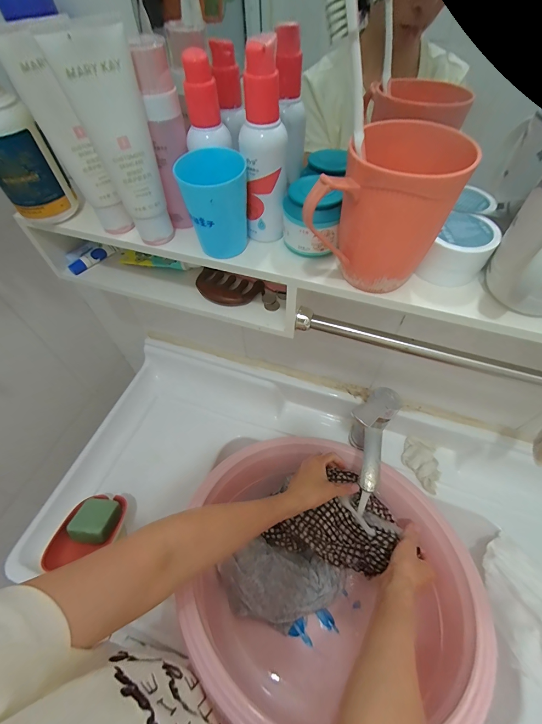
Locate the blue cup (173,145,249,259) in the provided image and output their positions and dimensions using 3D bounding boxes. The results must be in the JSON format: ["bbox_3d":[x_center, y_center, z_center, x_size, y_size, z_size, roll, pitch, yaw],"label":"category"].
[{"bbox_3d":[-0.053,-0.147,0.301,0.061,0.092,0.064,-6,54,-3],"label":"blue cup"}]

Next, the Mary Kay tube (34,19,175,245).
[{"bbox_3d":[-0.134,-0.189,0.280,0.055,0.157,0.034,-15,55,-9],"label":"Mary Kay tube"}]

